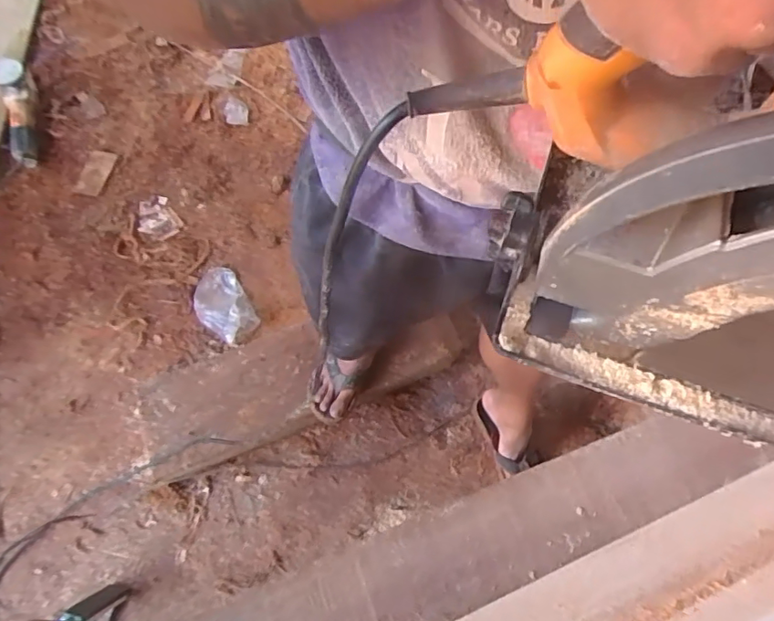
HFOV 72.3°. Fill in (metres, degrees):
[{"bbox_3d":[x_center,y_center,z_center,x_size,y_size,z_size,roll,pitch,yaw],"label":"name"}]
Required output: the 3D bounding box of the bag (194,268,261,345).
[{"bbox_3d":[-0.406,-0.016,1.304,0.122,0.068,0.218,-28,69,-14],"label":"bag"}]

